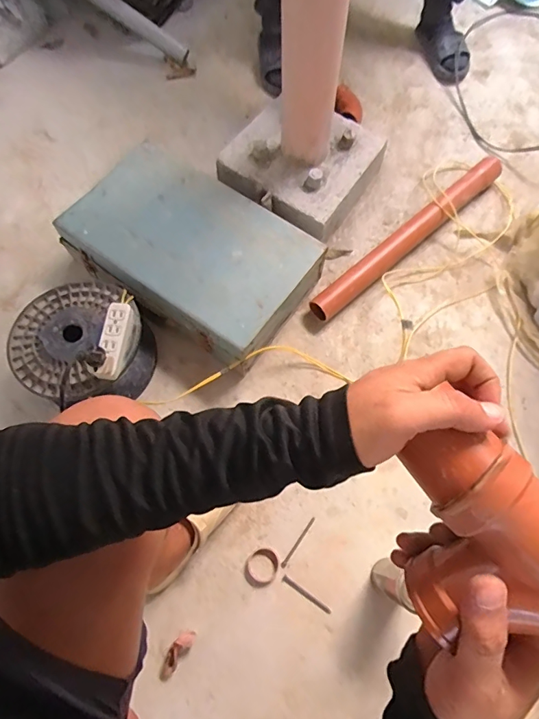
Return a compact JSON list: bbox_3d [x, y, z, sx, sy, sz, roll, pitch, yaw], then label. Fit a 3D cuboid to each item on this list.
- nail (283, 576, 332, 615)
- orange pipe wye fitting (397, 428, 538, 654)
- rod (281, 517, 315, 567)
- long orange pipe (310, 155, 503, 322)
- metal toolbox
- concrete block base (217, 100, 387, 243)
[{"bbox_3d":[0.067,0.425,0.782,0.099,0.004,0.010,33,73,12],"label":"nail"},{"bbox_3d":[0.136,0.126,0.252,0.097,0.072,0.162,-40,74,-13],"label":"orange pipe wye fitting"},{"bbox_3d":[0.055,0.343,0.813,0.009,0.004,0.105,36,74,13],"label":"rod"},{"bbox_3d":[0.339,-0.298,1.036,0.626,0.058,0.063,-40,74,-13],"label":"long orange pipe"},{"bbox_3d":[-0.173,-0.227,0.942,0.499,0.143,0.306,33,72,10],"label":"metal toolbox"},{"bbox_3d":[0.075,-0.461,1.051,0.304,0.127,0.320,35,72,11],"label":"concrete block base"}]

